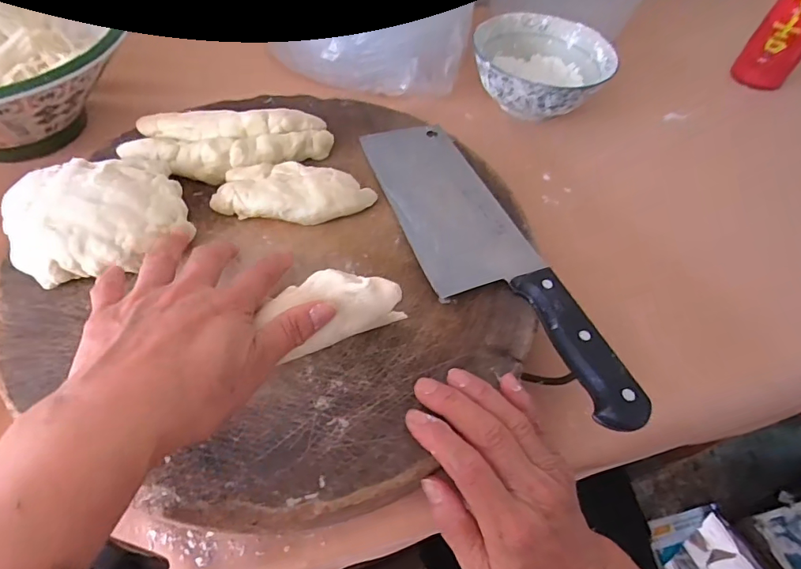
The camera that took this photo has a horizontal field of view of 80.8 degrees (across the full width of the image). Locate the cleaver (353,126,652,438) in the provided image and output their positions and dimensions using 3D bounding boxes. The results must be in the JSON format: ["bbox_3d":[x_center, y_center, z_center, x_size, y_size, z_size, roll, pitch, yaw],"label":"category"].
[{"bbox_3d":[0.052,-0.027,0.334,0.080,0.021,0.289,-14,55,-15],"label":"cleaver"}]

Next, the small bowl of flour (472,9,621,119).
[{"bbox_3d":[0.147,-0.225,0.512,0.140,0.067,0.145,2,53,-3],"label":"small bowl of flour"}]

